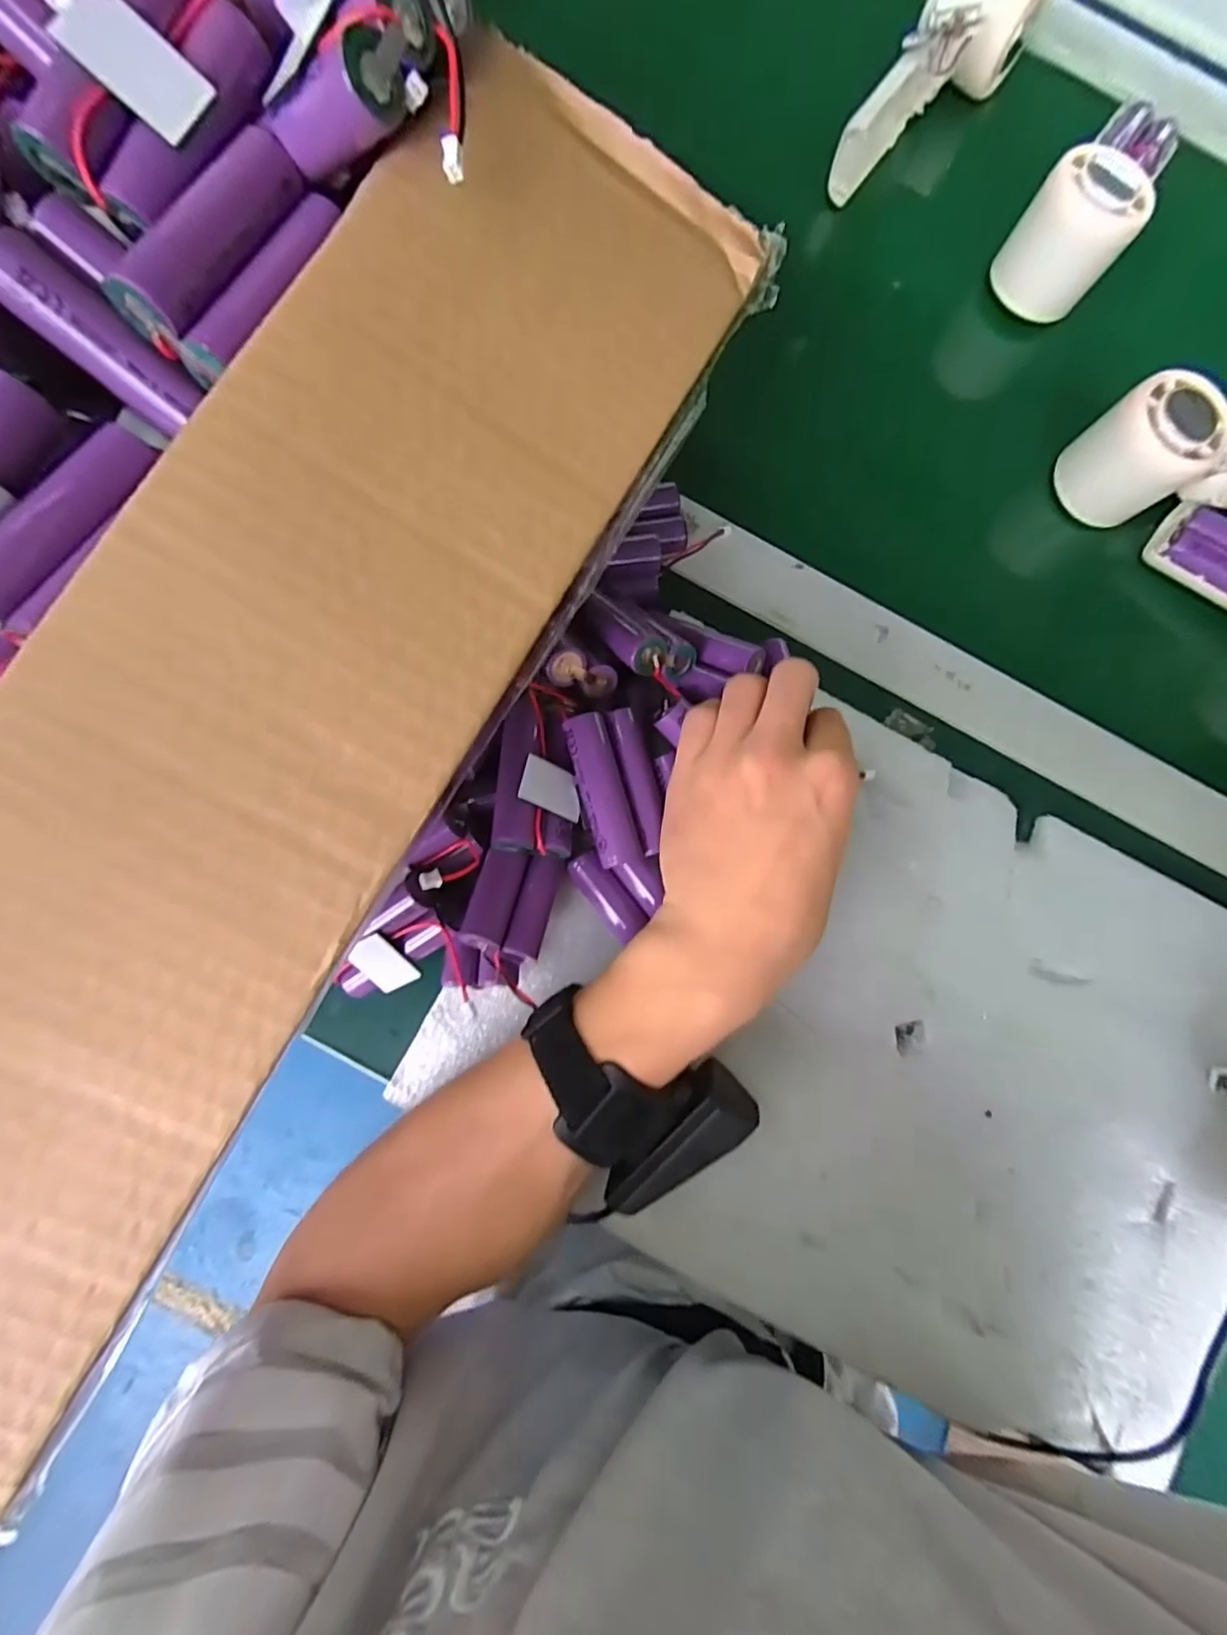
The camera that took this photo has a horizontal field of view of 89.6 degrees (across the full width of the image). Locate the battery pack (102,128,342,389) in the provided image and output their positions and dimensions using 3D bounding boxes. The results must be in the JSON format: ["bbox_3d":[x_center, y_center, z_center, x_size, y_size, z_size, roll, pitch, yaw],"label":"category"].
[{"bbox_3d":[-0.108,-0.158,0.172,0.031,0.018,0.070,22,82,-1],"label":"battery pack"}]

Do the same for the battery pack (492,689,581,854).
[{"bbox_3d":[-0.032,-0.021,0.267,0.034,0.019,0.072,4,83,-4],"label":"battery pack"}]

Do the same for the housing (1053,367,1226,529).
[{"bbox_3d":[0.339,-0.199,0.347,0.161,0.066,0.051,-3,82,-4],"label":"housing"}]

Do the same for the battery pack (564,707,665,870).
[{"bbox_3d":[0.002,-0.014,0.267,0.034,0.015,0.065,-16,85,-6],"label":"battery pack"}]

